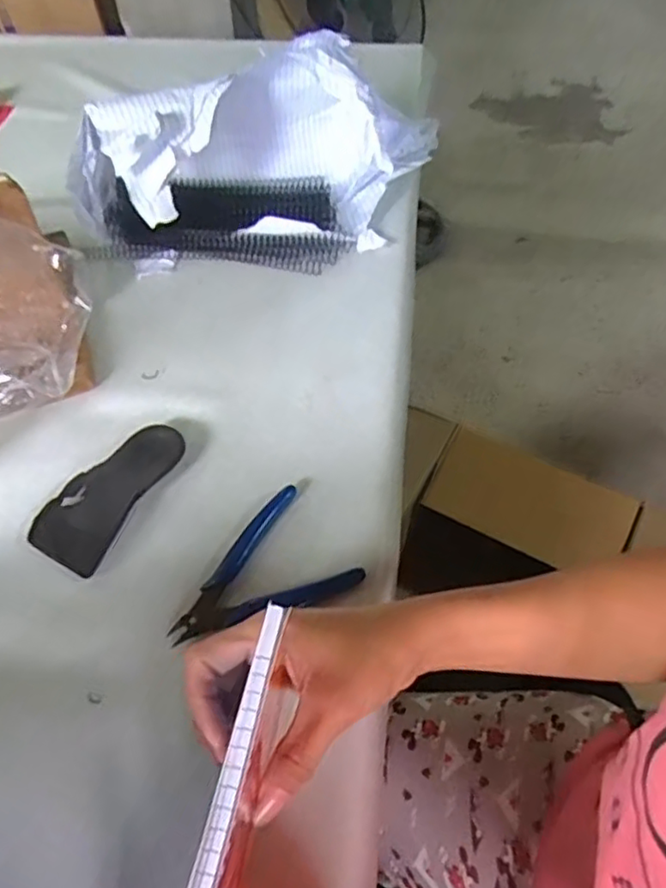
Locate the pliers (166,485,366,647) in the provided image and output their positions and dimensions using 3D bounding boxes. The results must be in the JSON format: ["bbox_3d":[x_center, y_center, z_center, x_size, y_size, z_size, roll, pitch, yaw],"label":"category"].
[{"bbox_3d":[-0.053,0.083,0.418,0.117,0.016,0.088,-28,59,-18],"label":"pliers"}]

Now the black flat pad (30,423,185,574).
[{"bbox_3d":[-0.159,0.033,0.459,0.056,0.012,0.117,24,58,17],"label":"black flat pad"}]

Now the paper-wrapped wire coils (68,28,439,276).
[{"bbox_3d":[-0.067,-0.275,0.611,0.331,0.119,0.189,2,54,2],"label":"paper-wrapped wire coils"}]

